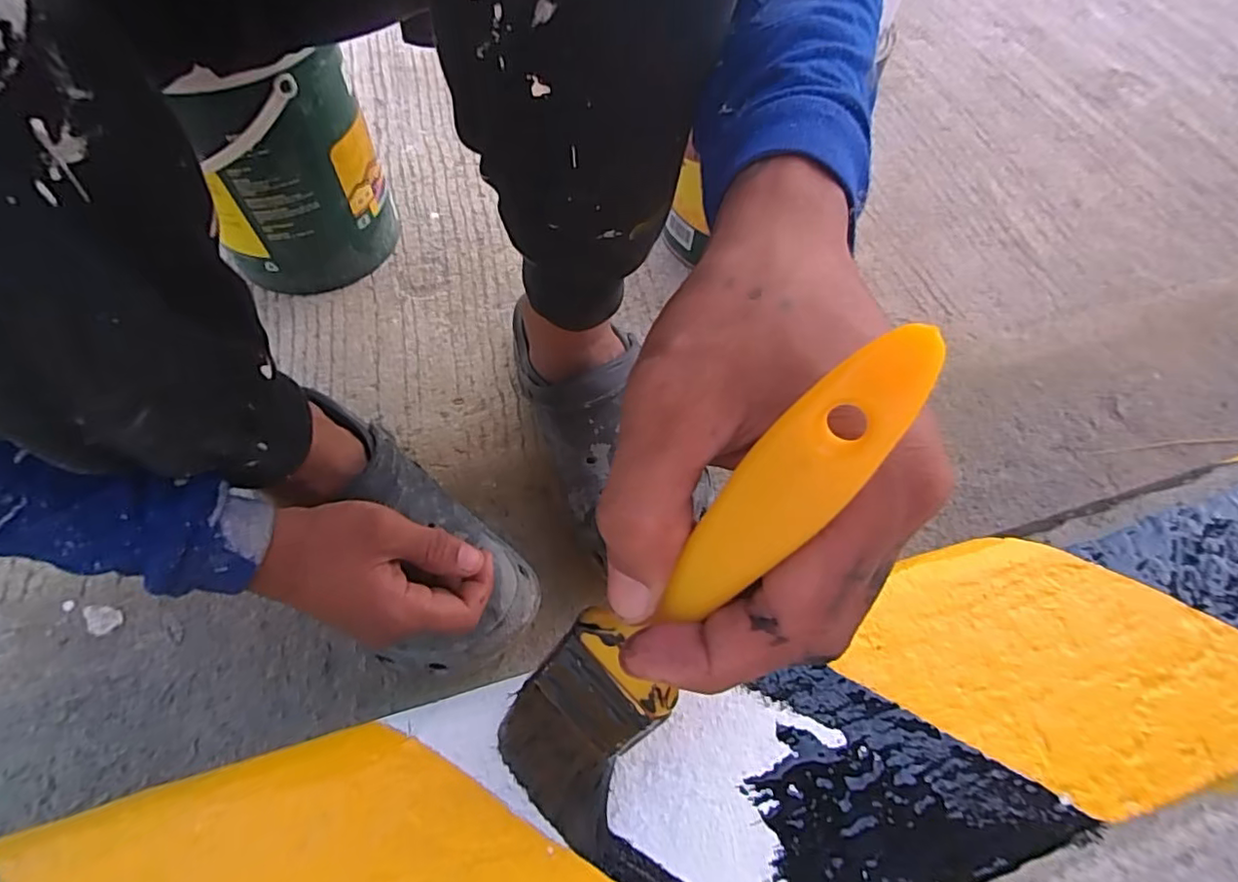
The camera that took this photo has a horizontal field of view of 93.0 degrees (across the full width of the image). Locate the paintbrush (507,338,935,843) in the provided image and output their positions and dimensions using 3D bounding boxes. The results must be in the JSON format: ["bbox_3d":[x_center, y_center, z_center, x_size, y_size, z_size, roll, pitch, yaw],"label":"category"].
[{"bbox_3d":[0.011,0.053,0.159,0.043,0.185,0.010,44,33,22],"label":"paintbrush"}]

